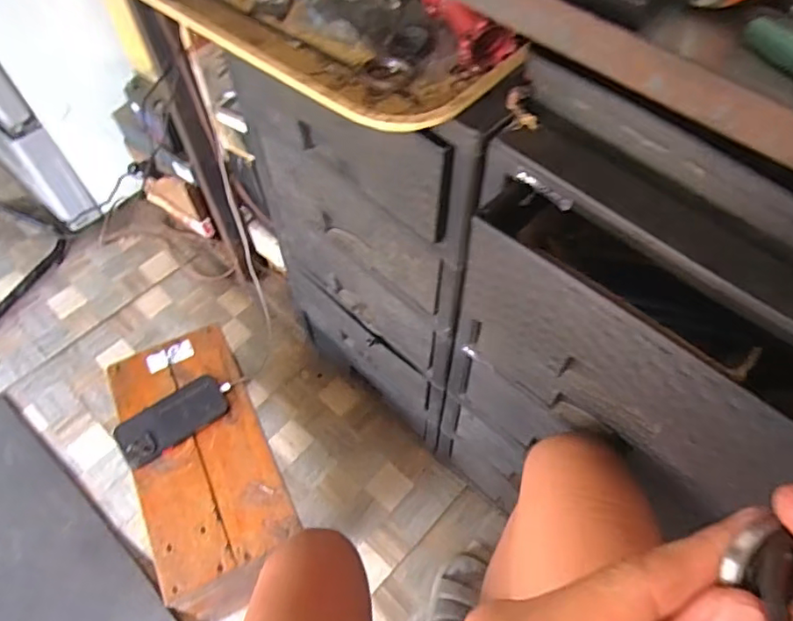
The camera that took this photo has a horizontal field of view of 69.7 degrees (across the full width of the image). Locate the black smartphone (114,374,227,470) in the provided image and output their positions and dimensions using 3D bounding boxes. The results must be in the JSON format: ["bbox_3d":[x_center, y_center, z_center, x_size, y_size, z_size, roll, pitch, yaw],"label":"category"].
[{"bbox_3d":[-0.350,0.168,0.891,0.166,0.011,0.082,-34,64,-19],"label":"black smartphone"}]

